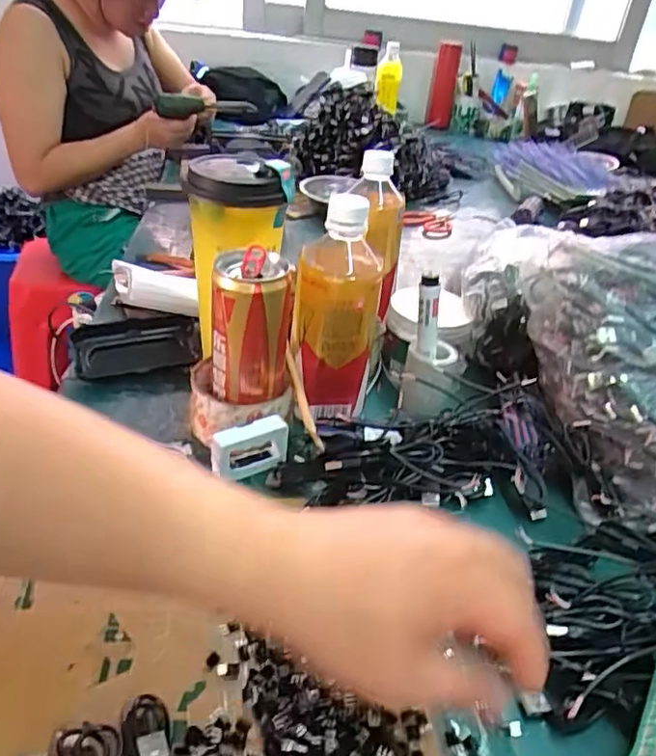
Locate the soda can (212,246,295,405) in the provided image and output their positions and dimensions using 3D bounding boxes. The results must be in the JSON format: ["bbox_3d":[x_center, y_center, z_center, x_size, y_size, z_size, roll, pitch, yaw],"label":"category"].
[{"bbox_3d":[-0.057,-0.037,0.449,0.058,0.106,0.056,4,35,-5],"label":"soda can"}]

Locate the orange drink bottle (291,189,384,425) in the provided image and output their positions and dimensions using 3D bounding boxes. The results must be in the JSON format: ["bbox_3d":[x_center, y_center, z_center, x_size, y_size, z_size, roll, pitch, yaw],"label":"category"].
[{"bbox_3d":[0.007,-0.055,0.483,0.065,0.173,0.070,9,34,1],"label":"orange drink bottle"}]

